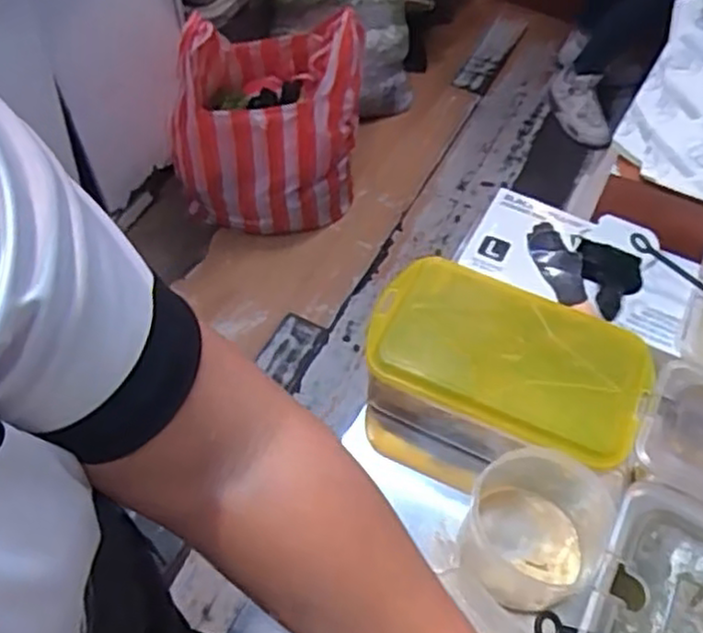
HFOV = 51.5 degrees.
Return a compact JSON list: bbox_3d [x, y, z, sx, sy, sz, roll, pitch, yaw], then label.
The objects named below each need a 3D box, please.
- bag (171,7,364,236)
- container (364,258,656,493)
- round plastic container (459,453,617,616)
[{"bbox_3d":[-0.190,-0.443,1.677,0.411,0.445,0.321,0,56,-1],"label":"bag"},{"bbox_3d":[0.127,0.062,0.648,0.222,0.112,0.154,21,58,13],"label":"container"},{"bbox_3d":[0.140,0.167,0.568,0.097,0.085,0.107,23,58,14],"label":"round plastic container"}]

